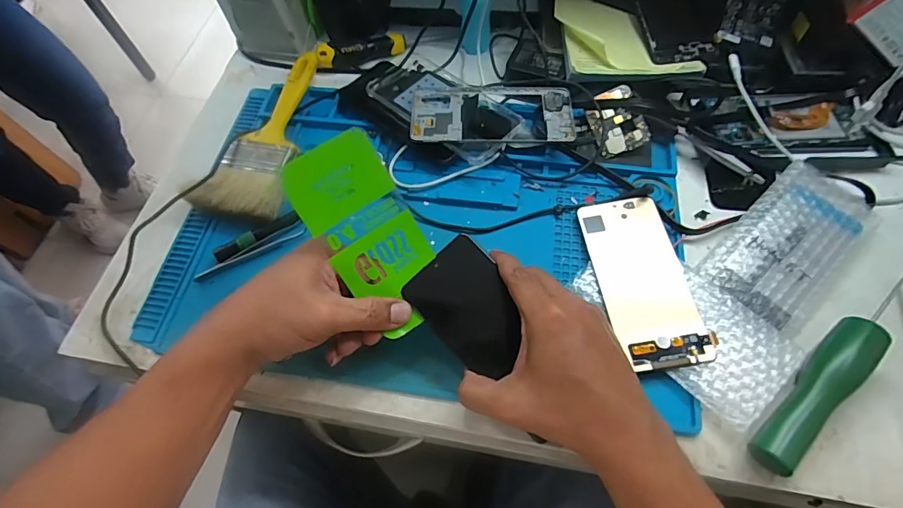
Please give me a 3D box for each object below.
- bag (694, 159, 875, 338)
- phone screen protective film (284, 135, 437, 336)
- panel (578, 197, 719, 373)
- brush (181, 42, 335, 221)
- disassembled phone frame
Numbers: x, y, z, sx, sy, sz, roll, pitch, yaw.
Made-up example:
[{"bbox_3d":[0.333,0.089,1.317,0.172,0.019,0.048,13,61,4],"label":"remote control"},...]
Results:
[{"bbox_3d":[0.309,-0.014,0.399,0.182,0.015,0.089,-41,68,-17],"label":"bag"},{"bbox_3d":[-0.058,-0.012,0.329,0.070,0.145,0.017,-34,24,-16],"label":"phone screen protective film"},{"bbox_3d":[0.165,0.020,0.385,0.073,0.004,0.157,-11,62,2],"label":"panel"},{"bbox_3d":[-0.187,-0.139,0.471,0.082,0.027,0.230,8,63,7],"label":"brush"},{"bbox_3d":[0.042,-0.145,0.456,0.163,0.011,0.081,1,60,1],"label":"disassembled phone frame"}]

